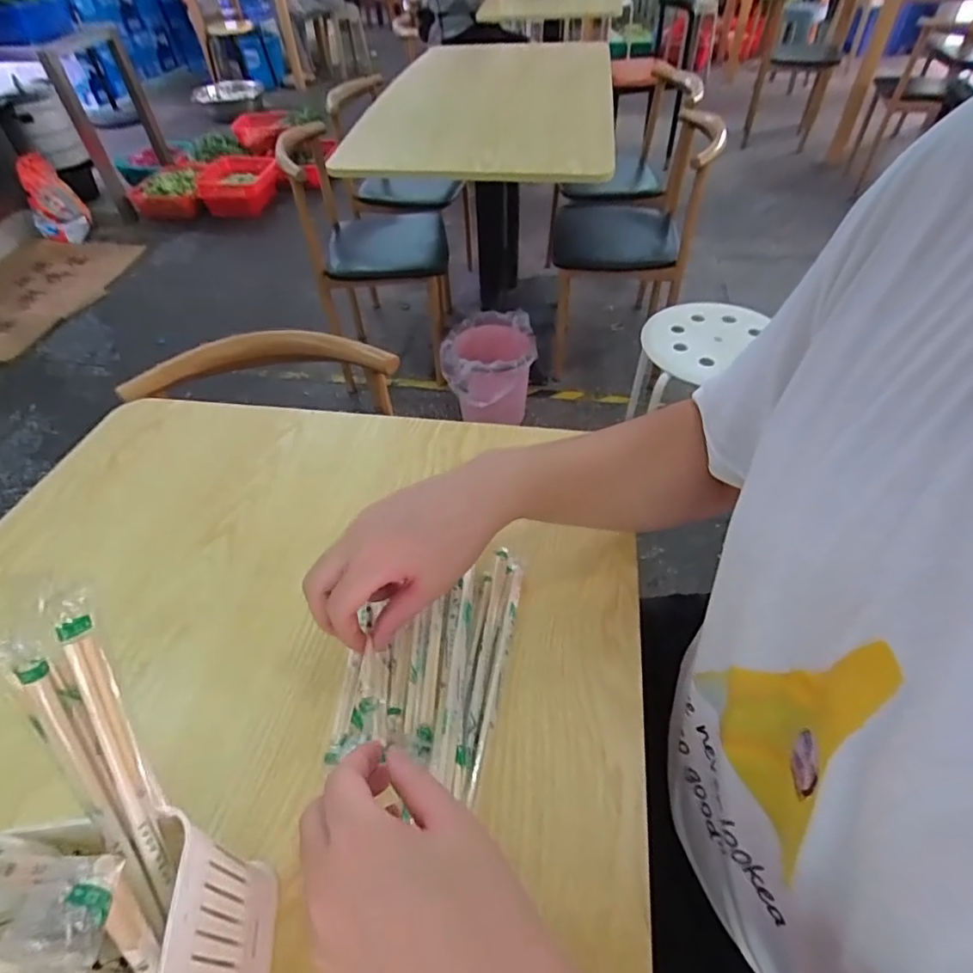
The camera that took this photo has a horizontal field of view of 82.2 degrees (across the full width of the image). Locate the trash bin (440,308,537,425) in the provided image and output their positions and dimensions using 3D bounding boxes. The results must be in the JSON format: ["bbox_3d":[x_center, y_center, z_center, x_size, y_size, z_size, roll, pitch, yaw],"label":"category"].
[{"bbox_3d":[0.014,-0.329,1.582,0.238,0.256,0.238,2,48,4],"label":"trash bin"}]

